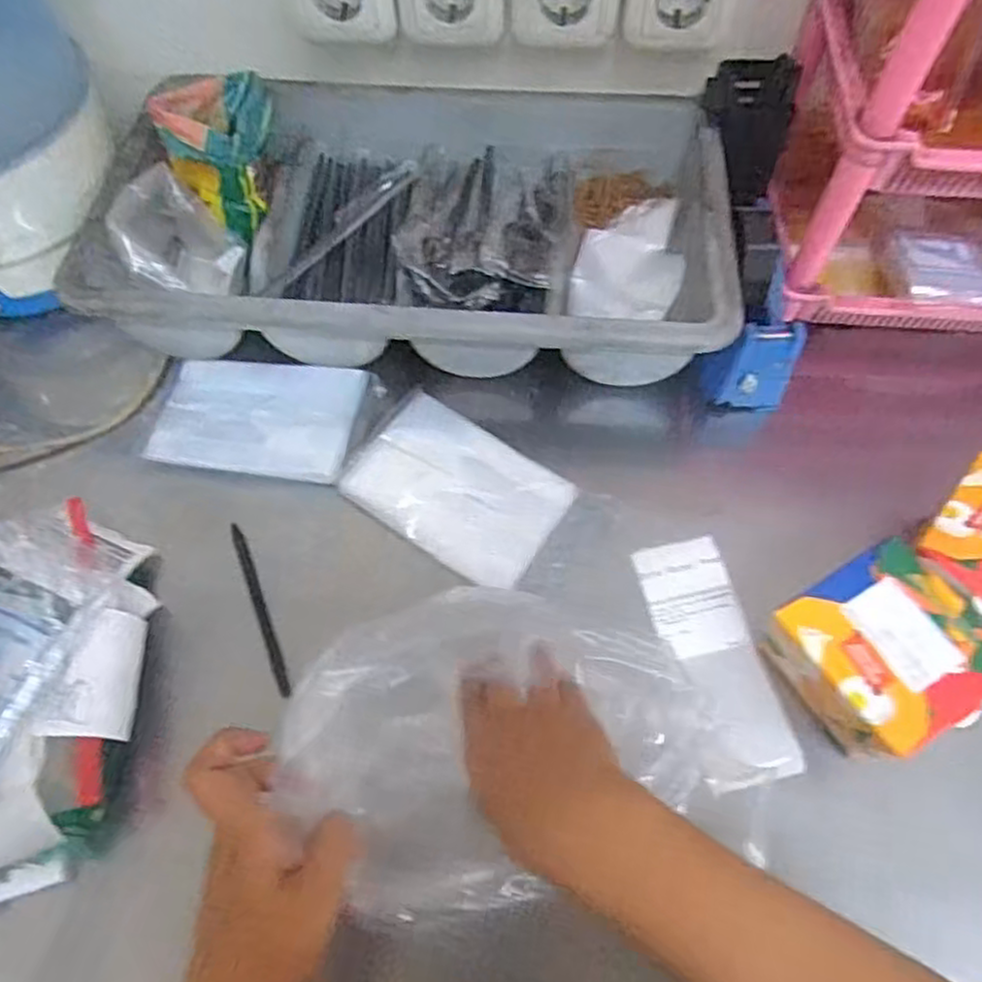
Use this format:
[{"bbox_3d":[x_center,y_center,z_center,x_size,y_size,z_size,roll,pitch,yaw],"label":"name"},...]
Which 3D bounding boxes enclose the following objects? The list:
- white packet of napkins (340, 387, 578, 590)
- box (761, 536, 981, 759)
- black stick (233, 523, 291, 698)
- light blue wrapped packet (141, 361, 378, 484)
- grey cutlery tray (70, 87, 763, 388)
[{"bbox_3d":[-0.025,-0.003,0.538,0.154,0.012,0.106,31,66,16],"label":"white packet of napkins"},{"bbox_3d":[0.243,0.102,0.452,0.111,0.076,0.101,-27,64,-14],"label":"box"},{"bbox_3d":[-0.164,0.083,0.511,0.009,0.014,0.133,-20,63,-10],"label":"black stick"},{"bbox_3d":[-0.181,-0.060,0.574,0.162,0.014,0.105,5,61,3],"label":"light blue wrapped packet"},{"bbox_3d":[-0.060,-0.228,0.610,0.494,0.110,0.272,2,61,1],"label":"grey cutlery tray"}]

